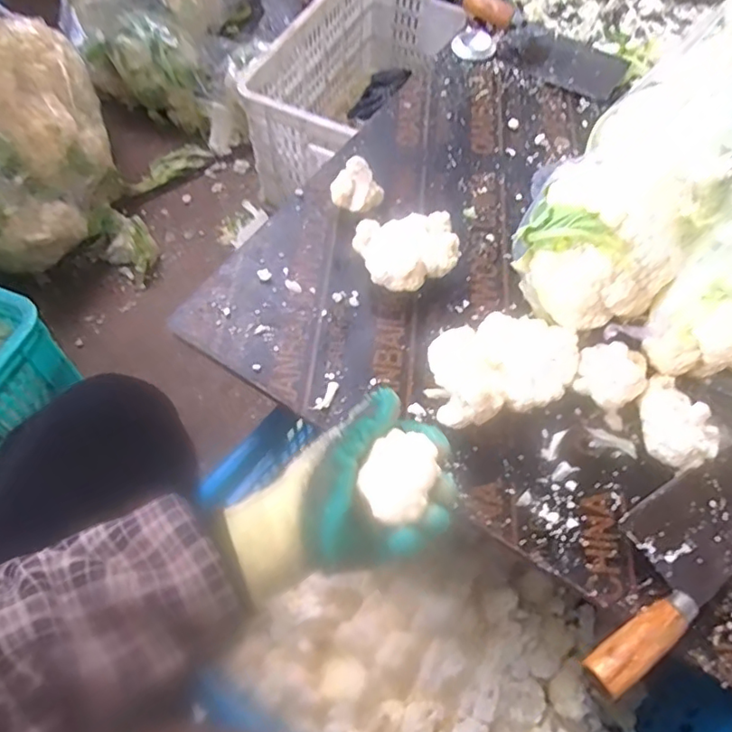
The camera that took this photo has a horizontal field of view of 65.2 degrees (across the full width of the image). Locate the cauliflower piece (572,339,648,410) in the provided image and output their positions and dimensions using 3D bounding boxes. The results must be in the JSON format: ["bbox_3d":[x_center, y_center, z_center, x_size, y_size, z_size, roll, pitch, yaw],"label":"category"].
[{"bbox_3d":[0.228,0.011,0.535,0.066,0.050,0.057,32,64,15],"label":"cauliflower piece"}]

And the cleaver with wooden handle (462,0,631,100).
[{"bbox_3d":[0.237,-0.448,0.792,0.250,0.034,0.082,34,65,15],"label":"cleaver with wooden handle"}]

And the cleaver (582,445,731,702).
[{"bbox_3d":[0.274,0.143,0.477,0.289,0.029,0.087,-29,66,-17],"label":"cleaver"}]

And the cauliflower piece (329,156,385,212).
[{"bbox_3d":[-0.011,-0.199,0.647,0.044,0.045,0.051,37,66,17],"label":"cauliflower piece"}]

